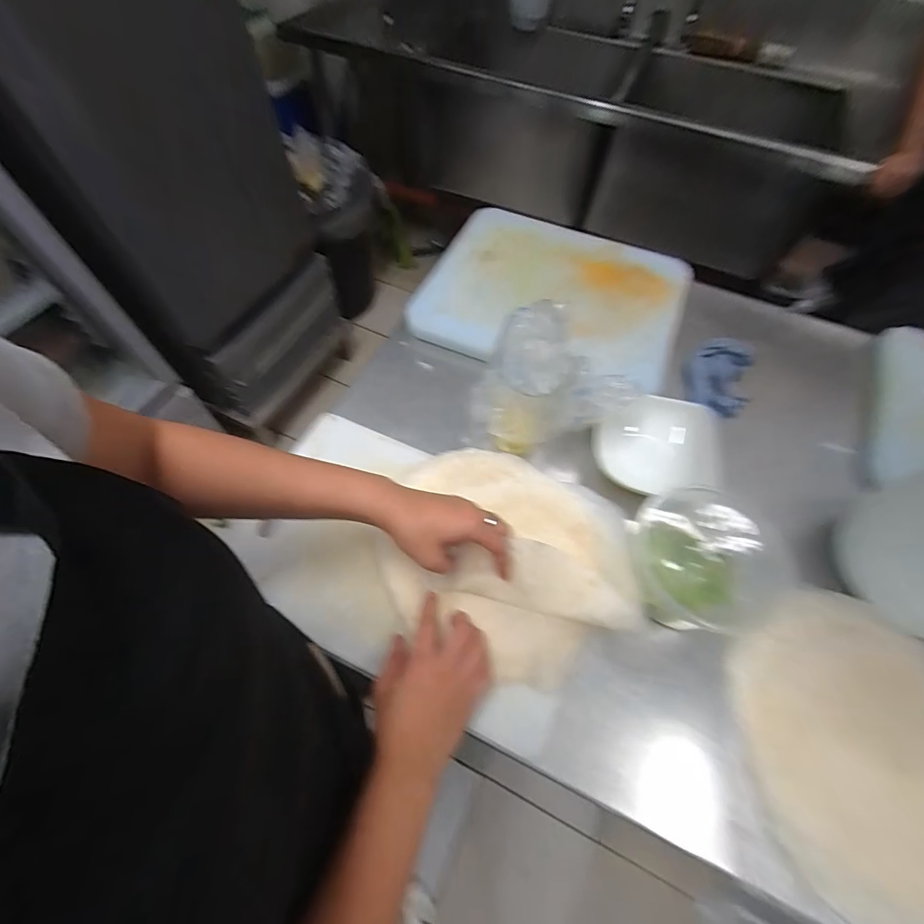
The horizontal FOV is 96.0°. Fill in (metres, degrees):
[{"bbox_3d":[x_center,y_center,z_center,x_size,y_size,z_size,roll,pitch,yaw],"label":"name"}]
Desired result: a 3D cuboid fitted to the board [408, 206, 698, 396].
[{"bbox_3d":[0.155,-0.278,0.685,0.389,0.036,0.324,21,62,8],"label":"board"}]

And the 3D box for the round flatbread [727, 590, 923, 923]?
[{"bbox_3d":[0.401,0.275,0.396,0.239,0.010,0.277,-6,61,1],"label":"round flatbread"}]

